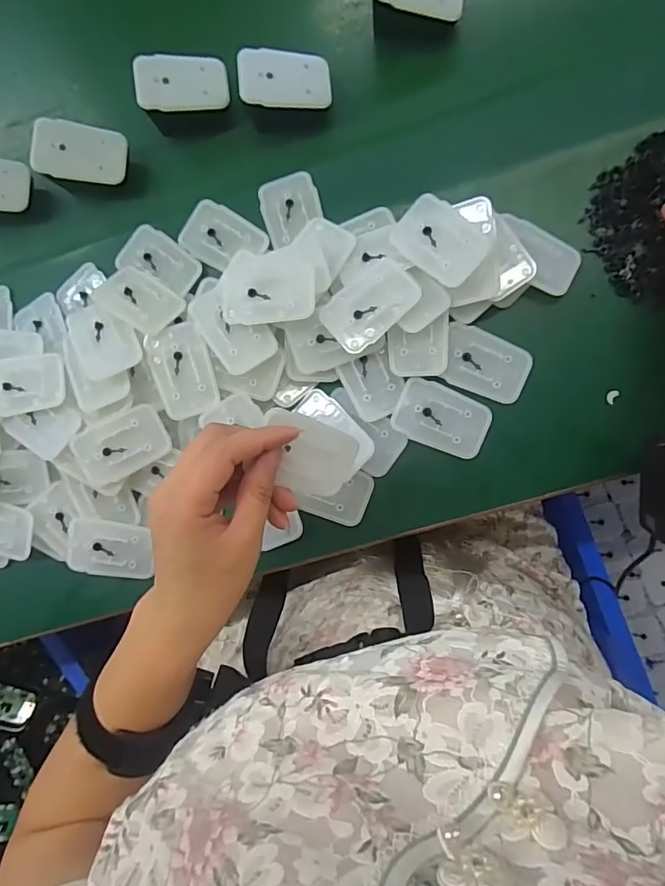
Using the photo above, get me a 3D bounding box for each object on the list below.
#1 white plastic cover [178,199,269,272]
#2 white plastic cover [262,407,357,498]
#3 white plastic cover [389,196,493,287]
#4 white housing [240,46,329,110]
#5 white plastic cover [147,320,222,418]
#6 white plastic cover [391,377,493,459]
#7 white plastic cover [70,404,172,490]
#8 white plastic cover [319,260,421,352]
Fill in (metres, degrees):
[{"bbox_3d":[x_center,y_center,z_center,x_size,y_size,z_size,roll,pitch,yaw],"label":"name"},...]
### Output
[{"bbox_3d":[-0.088,-0.164,0.401,0.068,0.005,0.045,33,91,7],"label":"white plastic cover"},{"bbox_3d":[-0.015,0.008,0.303,0.065,0.007,0.045,15,100,-37],"label":"white plastic cover"},{"bbox_3d":[0.076,-0.145,0.355,0.068,0.006,0.045,44,107,19],"label":"white plastic cover"},{"bbox_3d":[-0.035,-0.272,0.371,0.068,0.006,0.042,-5,88,-14],"label":"white housing"},{"bbox_3d":[-0.113,-0.054,0.378,0.044,0.008,0.067,-15,85,5],"label":"white plastic cover"},{"bbox_3d":[0.082,-0.019,0.375,0.069,0.005,0.045,21,90,7],"label":"white plastic cover"},{"bbox_3d":[-0.163,0.002,0.383,0.069,0.010,0.046,-26,85,4],"label":"white plastic cover"},{"bbox_3d":[0.027,-0.101,0.364,0.068,0.005,0.045,-41,82,0],"label":"white plastic cover"}]

